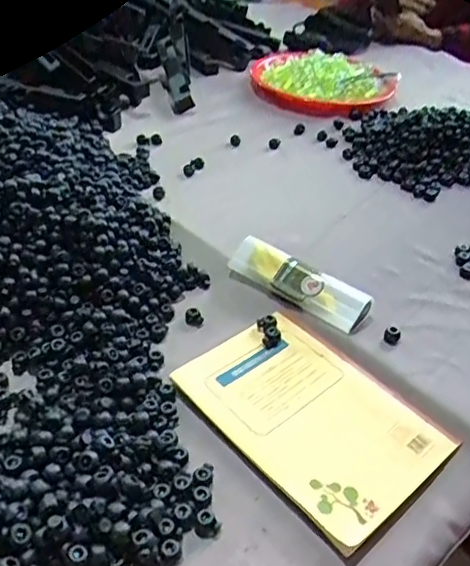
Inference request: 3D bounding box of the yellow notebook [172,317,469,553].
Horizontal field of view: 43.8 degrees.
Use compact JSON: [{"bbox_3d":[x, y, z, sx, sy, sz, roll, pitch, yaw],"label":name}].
[{"bbox_3d":[0.062,0.108,0.487,0.136,0.012,0.198,-28,48,-33],"label":"yellow notebook"}]

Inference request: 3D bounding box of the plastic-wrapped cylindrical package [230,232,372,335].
[{"bbox_3d":[0.061,0.000,0.586,0.152,0.029,0.037,30,46,29],"label":"plastic-wrapped cylindrical package"}]

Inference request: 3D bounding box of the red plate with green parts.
[{"bbox_3d":[0.154,-0.361,1.018,0.243,0.039,0.197,3,39,-1],"label":"red plate with green parts"}]

